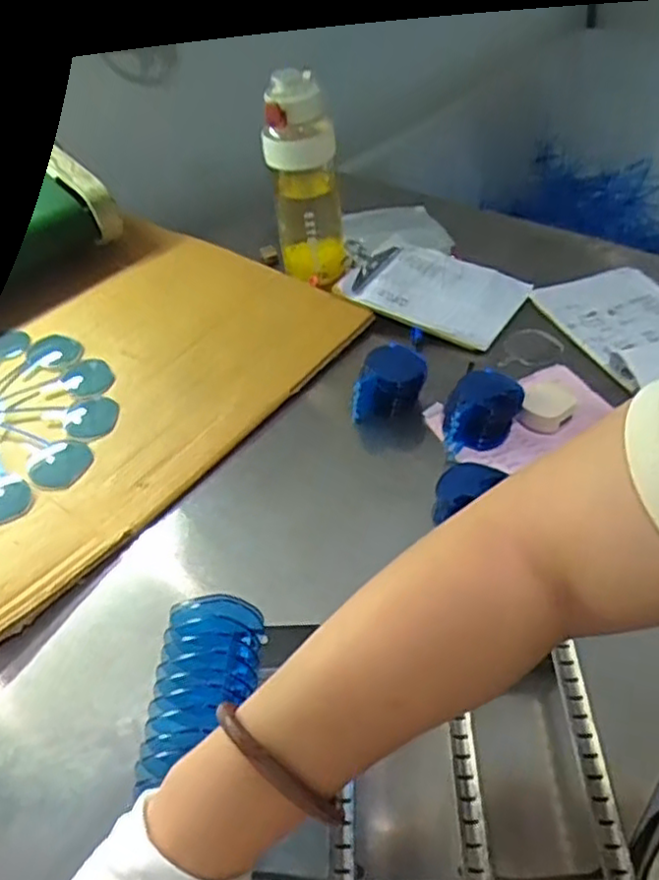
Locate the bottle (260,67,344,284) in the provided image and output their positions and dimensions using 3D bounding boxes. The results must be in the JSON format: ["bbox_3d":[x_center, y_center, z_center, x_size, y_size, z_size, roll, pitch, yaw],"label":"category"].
[{"bbox_3d":[-0.032,-0.335,0.896,0.092,0.242,0.098,-8,42,-1],"label":"bottle"}]

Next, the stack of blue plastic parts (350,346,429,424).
[{"bbox_3d":[0.065,-0.059,0.748,0.074,0.060,0.066,6,43,13],"label":"stack of blue plastic parts"}]

